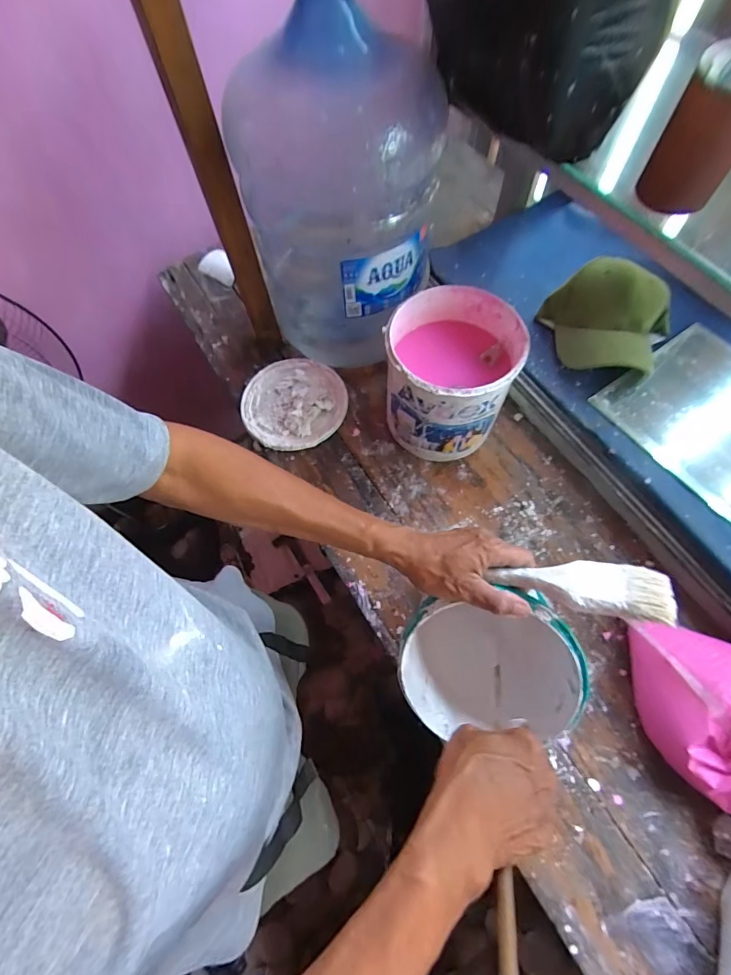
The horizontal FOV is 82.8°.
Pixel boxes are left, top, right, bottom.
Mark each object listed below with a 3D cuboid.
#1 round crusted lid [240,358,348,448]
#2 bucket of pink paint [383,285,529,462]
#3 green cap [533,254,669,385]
[{"bbox_3d":[-0.126,-0.148,0.718,0.177,0.023,0.174,-1,66,3],"label":"round crusted lid"},{"bbox_3d":[0.122,-0.164,0.611,0.179,0.161,0.173,-1,66,3],"label":"bucket of pink paint"},{"bbox_3d":[0.391,-0.267,0.677,0.202,0.094,0.175,25,70,14],"label":"green cap"}]

